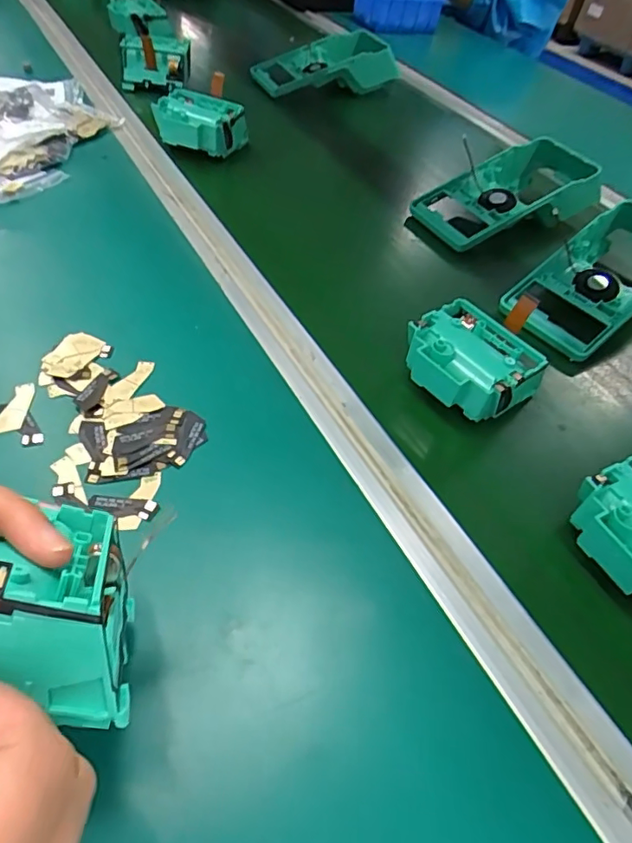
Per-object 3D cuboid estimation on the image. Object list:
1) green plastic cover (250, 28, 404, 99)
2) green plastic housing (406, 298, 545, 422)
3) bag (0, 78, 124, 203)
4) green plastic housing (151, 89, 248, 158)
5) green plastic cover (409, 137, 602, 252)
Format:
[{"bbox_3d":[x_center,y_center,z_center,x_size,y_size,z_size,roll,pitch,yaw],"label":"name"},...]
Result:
[{"bbox_3d":[0.012,-0.482,0.715,0.189,0.061,0.098,2,50,-1],"label":"green plastic cover"},{"bbox_3d":[0.099,-0.039,0.348,0.064,0.033,0.074,-31,58,-25],"label":"green plastic housing"},{"bbox_3d":[-0.298,-0.279,0.512,0.150,0.026,0.258,10,50,6],"label":"bag"},{"bbox_3d":[-0.119,-0.302,0.547,0.080,0.040,0.060,21,51,12],"label":"green plastic housing"},{"bbox_3d":[0.187,-0.219,0.507,0.182,0.047,0.089,-20,54,-21],"label":"green plastic cover"}]

